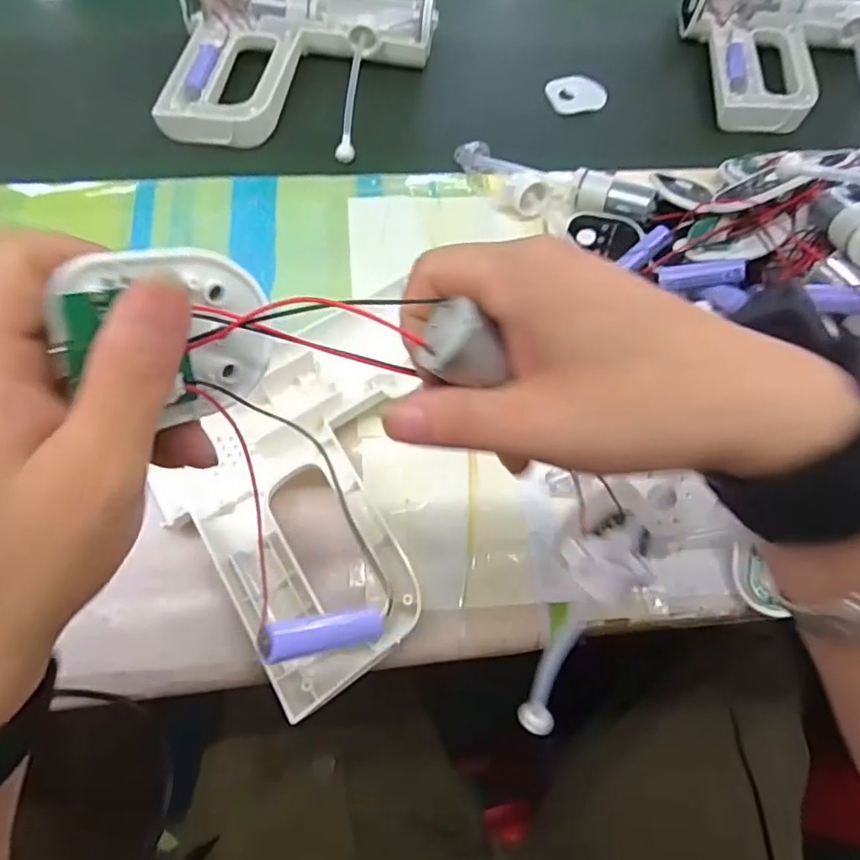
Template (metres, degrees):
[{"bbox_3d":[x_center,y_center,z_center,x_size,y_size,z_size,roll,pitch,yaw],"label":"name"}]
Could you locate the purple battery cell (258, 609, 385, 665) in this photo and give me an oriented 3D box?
[{"bbox_3d":[-0.038,0.076,0.227,0.051,0.013,0.014,7,55,-44],"label":"purple battery cell"}]

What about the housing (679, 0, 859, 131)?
[{"bbox_3d":[0.347,-0.349,0.570,0.216,0.056,0.183,4,63,-2],"label":"housing"}]

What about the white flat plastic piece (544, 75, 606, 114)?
[{"bbox_3d":[0.133,-0.303,0.550,0.053,0.005,0.041,-12,74,-8],"label":"white flat plastic piece"}]

